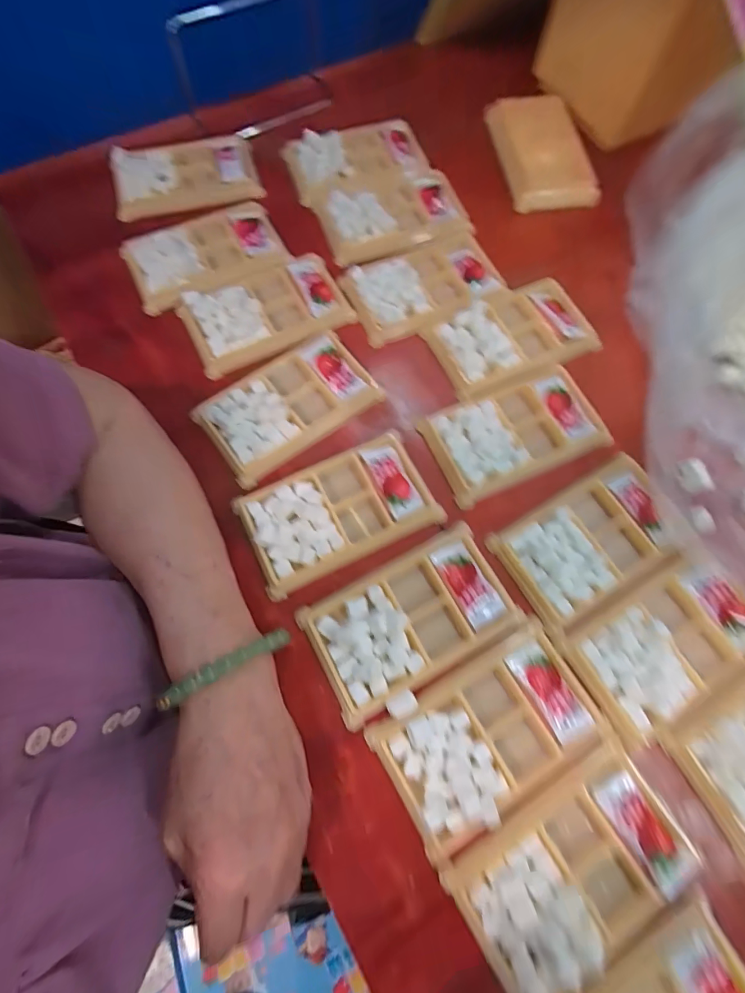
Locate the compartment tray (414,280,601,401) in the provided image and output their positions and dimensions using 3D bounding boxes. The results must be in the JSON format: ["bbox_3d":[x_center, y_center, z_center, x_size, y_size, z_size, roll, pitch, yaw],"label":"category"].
[{"bbox_3d":[0.120,-0.139,0.364,0.136,0.017,0.084,-23,73,-9],"label":"compartment tray"}]

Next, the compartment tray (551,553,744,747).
[{"bbox_3d":[0.199,0.096,0.286,0.132,0.011,0.078,-29,74,-10],"label":"compartment tray"}]

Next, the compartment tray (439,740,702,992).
[{"bbox_3d":[0.116,0.215,0.239,0.131,0.012,0.078,-29,74,-10],"label":"compartment tray"}]

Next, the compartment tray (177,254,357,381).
[{"bbox_3d":[-0.092,-0.161,0.366,0.134,0.020,0.084,-26,74,-9],"label":"compartment tray"}]

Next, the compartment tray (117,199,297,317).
[{"bbox_3d":[-0.151,-0.223,0.386,0.137,0.012,0.082,-26,74,-9],"label":"compartment tray"}]

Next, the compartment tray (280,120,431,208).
[{"bbox_3d":[-0.016,-0.349,0.438,0.141,0.018,0.089,-21,73,-8],"label":"compartment tray"}]

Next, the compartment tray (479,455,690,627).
[{"bbox_3d":[0.160,0.031,0.309,0.129,0.011,0.076,-29,74,-10],"label":"compartment tray"}]

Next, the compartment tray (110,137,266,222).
[{"bbox_3d":[-0.184,-0.319,0.418,0.137,0.013,0.086,-13,72,-5],"label":"compartment tray"}]

